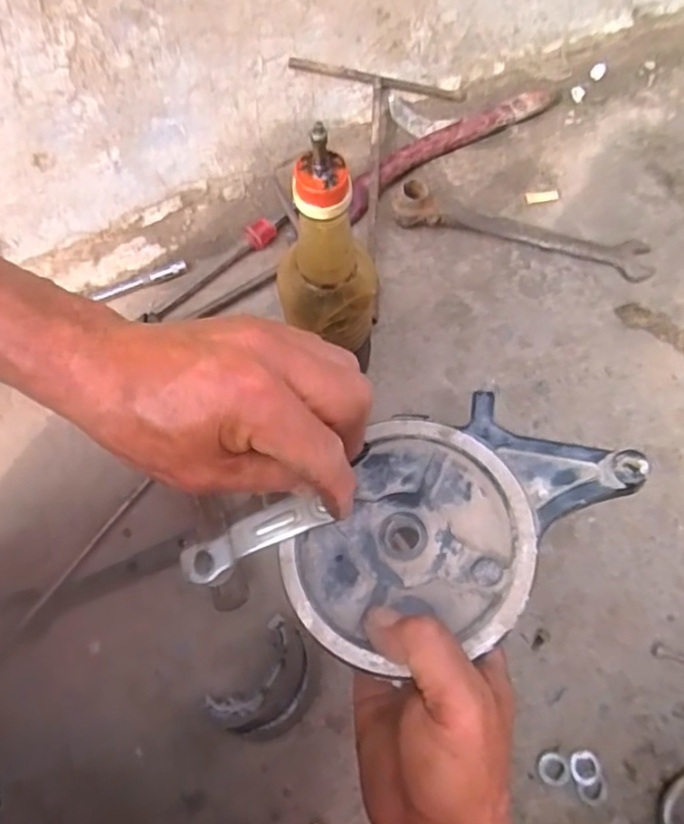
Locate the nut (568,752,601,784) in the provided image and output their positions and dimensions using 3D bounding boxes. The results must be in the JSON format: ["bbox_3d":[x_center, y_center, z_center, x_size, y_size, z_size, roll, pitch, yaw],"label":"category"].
[{"bbox_3d":[0.199,0.291,0.518,0.026,0.005,0.023,-13,73,-4],"label":"nut"}]

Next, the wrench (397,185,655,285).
[{"bbox_3d":[0.187,-0.189,0.650,0.277,0.044,0.045,12,73,4],"label":"wrench"}]

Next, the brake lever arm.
[{"bbox_3d":[-0.048,0.066,0.330,0.084,0.010,0.021,-26,73,13],"label":"brake lever arm"}]

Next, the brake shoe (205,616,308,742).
[{"bbox_3d":[-0.058,0.221,0.510,0.066,0.040,0.097,39,77,12],"label":"brake shoe"}]

